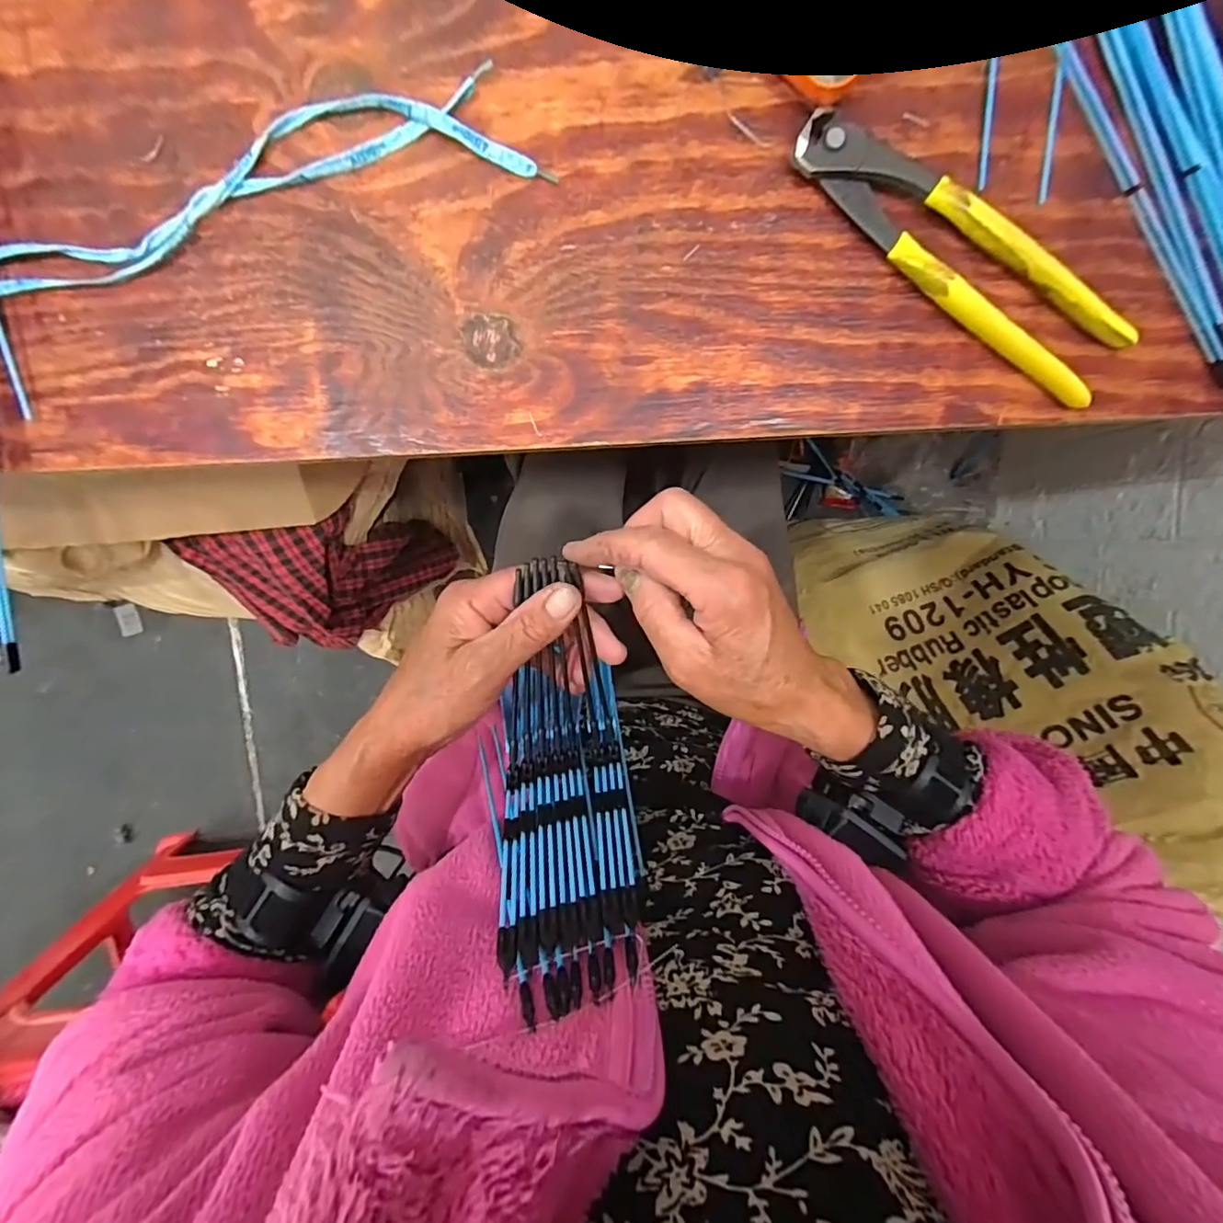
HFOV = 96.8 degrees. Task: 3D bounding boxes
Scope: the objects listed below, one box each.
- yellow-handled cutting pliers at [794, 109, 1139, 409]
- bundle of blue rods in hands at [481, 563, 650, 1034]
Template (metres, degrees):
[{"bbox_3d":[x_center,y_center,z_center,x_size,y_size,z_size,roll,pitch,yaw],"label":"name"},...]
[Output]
[{"bbox_3d":[0.182,-0.184,0.285,0.202,0.018,0.048,32,96,-4],"label":"yellow-handled cutting pliers"},{"bbox_3d":[-0.032,0.080,0.262,0.075,0.180,0.102,-8,139,1],"label":"bundle of blue rods in hands"}]

